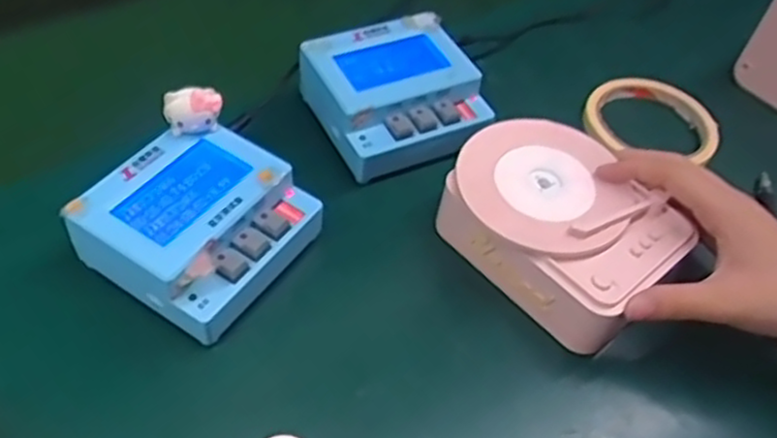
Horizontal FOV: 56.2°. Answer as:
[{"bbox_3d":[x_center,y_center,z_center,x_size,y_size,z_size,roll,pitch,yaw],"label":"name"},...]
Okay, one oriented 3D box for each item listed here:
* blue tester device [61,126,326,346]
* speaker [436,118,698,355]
[{"bbox_3d":[-0.104,0.006,0.408,0.101,0.051,0.105,28,53,17],"label":"blue tester device"},{"bbox_3d":[0.100,0.002,0.429,0.093,0.047,0.128,-33,60,-29],"label":"speaker"}]

